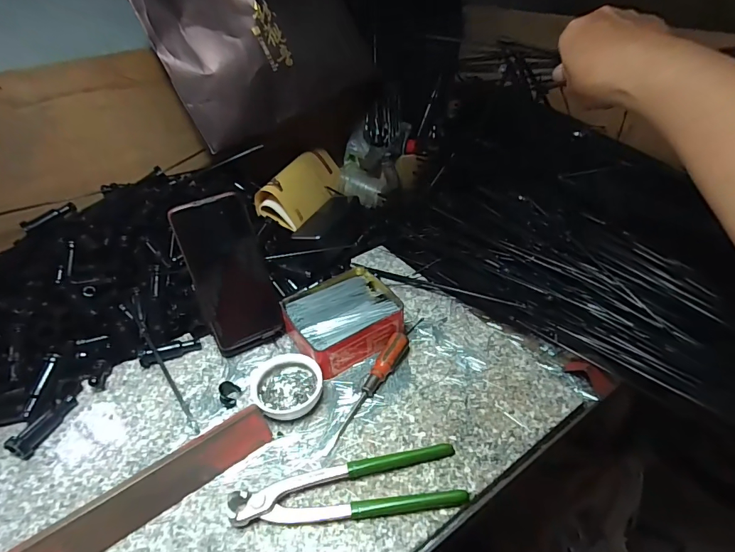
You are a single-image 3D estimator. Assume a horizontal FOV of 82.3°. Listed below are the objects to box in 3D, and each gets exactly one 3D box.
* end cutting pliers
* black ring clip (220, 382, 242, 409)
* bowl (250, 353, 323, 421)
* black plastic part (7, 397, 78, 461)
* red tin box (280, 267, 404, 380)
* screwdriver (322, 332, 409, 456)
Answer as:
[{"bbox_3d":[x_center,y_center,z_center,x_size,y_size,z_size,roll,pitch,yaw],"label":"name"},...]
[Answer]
[{"bbox_3d":[-0.017,0.183,0.366,0.196,0.017,0.050,-7,40,-3],"label":"end cutting pliers"},{"bbox_3d":[-0.143,0.123,0.439,0.022,0.024,0.017,-27,44,-25],"label":"black ring clip"},{"bbox_3d":[-0.087,0.114,0.443,0.068,0.022,0.079,-31,46,-29],"label":"bowl"},{"bbox_3d":[-0.331,0.149,0.428,0.019,0.021,0.067,6,41,12],"label":"black plastic part"},{"bbox_3d":[-0.028,0.052,0.504,0.129,0.043,0.115,-21,42,-19],"label":"red tin box"},{"bbox_3d":[0.001,0.117,0.434,0.020,0.019,0.148,18,45,25],"label":"screwdriver"}]

